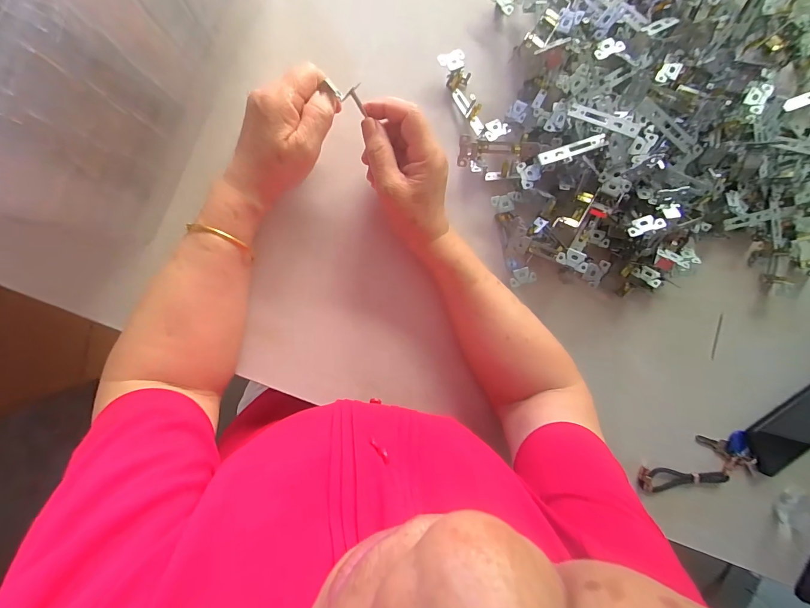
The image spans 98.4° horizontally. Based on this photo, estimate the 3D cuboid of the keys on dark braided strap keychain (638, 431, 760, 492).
[{"bbox_3d":[0.401,0.217,0.477,0.175,0.025,0.067,-5,96,-8],"label":"keys on dark braided strap keychain"}]

